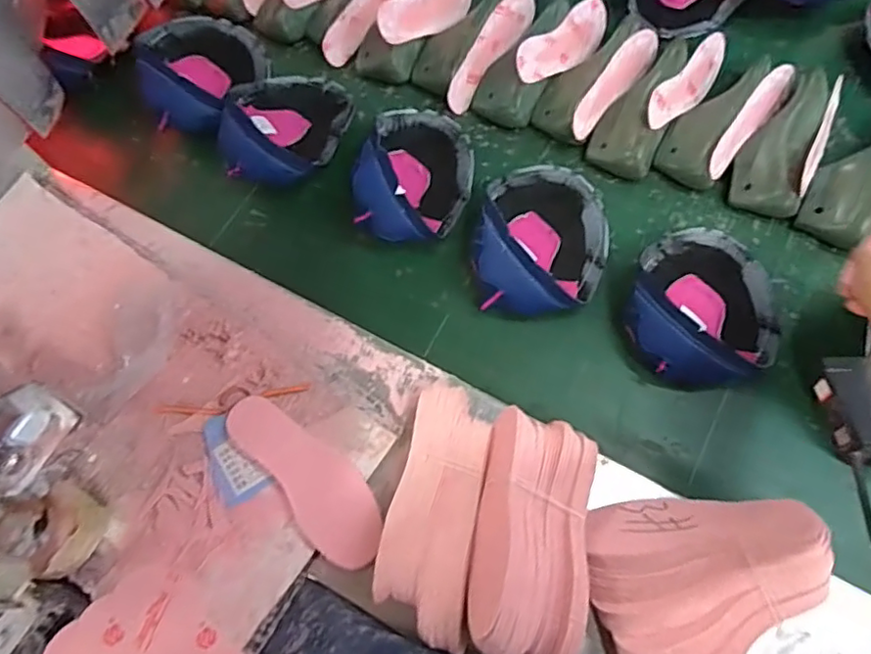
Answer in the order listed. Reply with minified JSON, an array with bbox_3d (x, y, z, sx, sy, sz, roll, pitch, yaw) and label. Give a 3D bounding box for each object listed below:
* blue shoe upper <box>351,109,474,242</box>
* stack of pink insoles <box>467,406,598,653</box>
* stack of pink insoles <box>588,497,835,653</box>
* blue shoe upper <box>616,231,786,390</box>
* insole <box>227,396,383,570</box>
[{"bbox_3d":[-0.022,-0.189,0.710,0.128,0.085,0.190,9,71,5],"label":"blue shoe upper"},{"bbox_3d":[0.080,0.182,0.528,0.092,0.078,0.201,26,53,-18],"label":"stack of pink insoles"},{"bbox_3d":[0.231,0.213,0.516,0.185,0.067,0.147,-17,71,-4],"label":"stack of pink insoles"},{"bbox_3d":[0.289,-0.030,0.647,0.158,0.062,0.190,24,73,10],"label":"blue shoe upper"},{"bbox_3d":[-0.126,0.145,0.593,0.069,0.010,0.195,-39,74,-13],"label":"insole"}]

